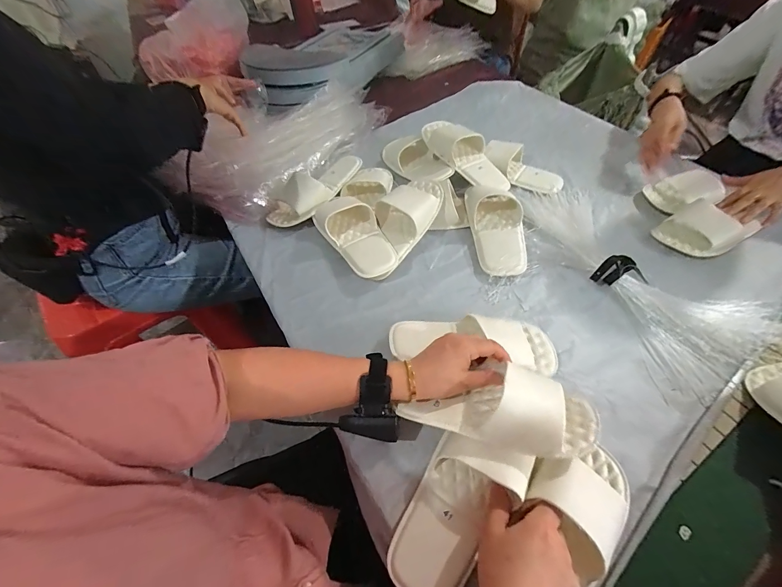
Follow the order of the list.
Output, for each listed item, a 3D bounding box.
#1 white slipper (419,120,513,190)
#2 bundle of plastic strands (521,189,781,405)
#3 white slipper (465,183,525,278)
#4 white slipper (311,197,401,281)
[{"bbox_3d":[0.158,-0.295,0.713,0.228,0.053,0.085,44,64,8],"label":"white slipper"},{"bbox_3d":[0.411,-0.055,0.570,0.225,0.043,0.441,-17,54,-10],"label":"bundle of plastic strands"},{"bbox_3d":[0.192,-0.136,0.606,0.101,0.064,0.216,3,53,5],"label":"white slipper"},{"bbox_3d":[-0.065,-0.106,0.609,0.097,0.064,0.205,-23,56,-14],"label":"white slipper"}]

